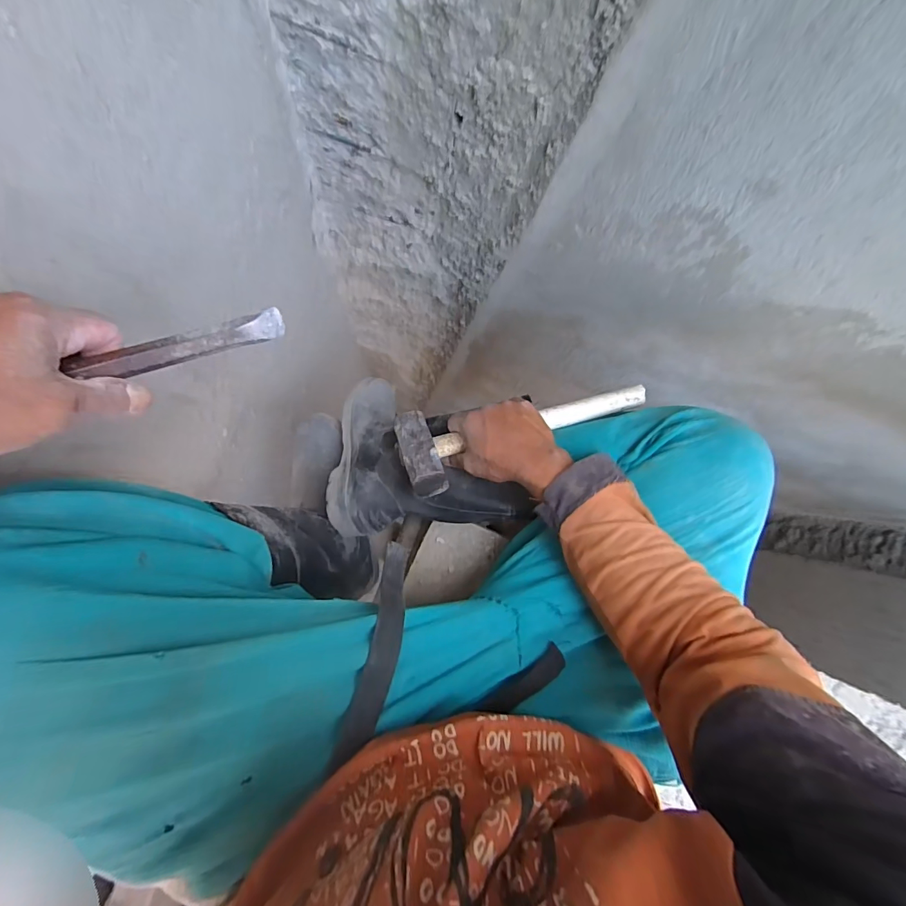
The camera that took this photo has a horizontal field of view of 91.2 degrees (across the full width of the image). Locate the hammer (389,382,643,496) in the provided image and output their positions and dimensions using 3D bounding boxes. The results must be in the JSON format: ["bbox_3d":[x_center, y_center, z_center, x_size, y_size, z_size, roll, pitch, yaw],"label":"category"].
[{"bbox_3d":[0.080,-0.024,0.511,0.282,0.062,0.094,-11,90,-8],"label":"hammer"}]

